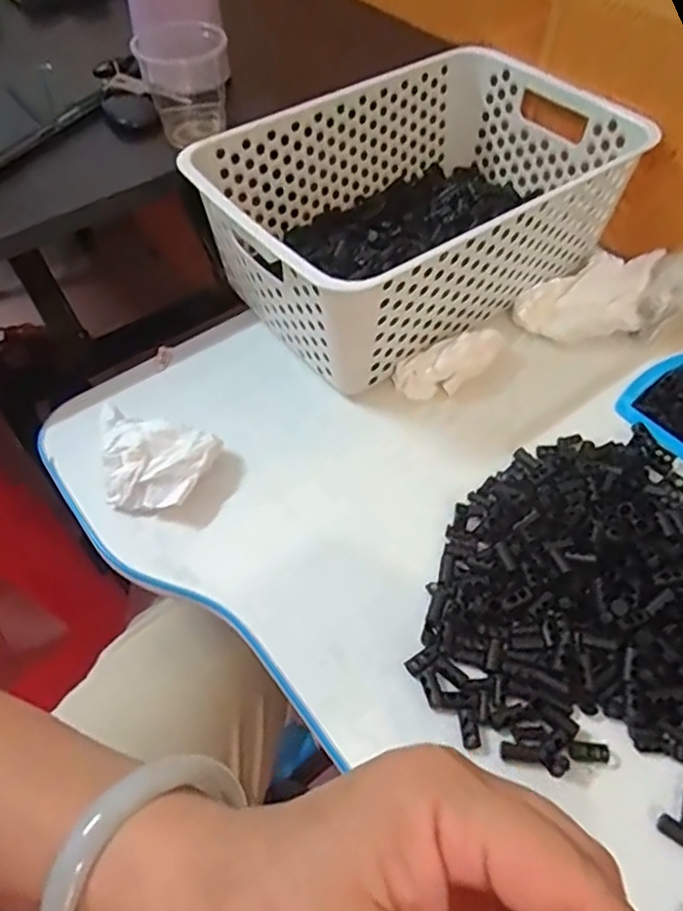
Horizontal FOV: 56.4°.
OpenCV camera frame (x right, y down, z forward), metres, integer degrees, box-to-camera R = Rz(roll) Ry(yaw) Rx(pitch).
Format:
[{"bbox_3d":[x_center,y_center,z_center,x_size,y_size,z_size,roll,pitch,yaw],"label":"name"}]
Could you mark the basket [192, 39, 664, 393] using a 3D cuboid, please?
[{"bbox_3d":[0.062,-0.196,0.501,0.312,0.105,0.205,-34,61,-21],"label":"basket"}]

